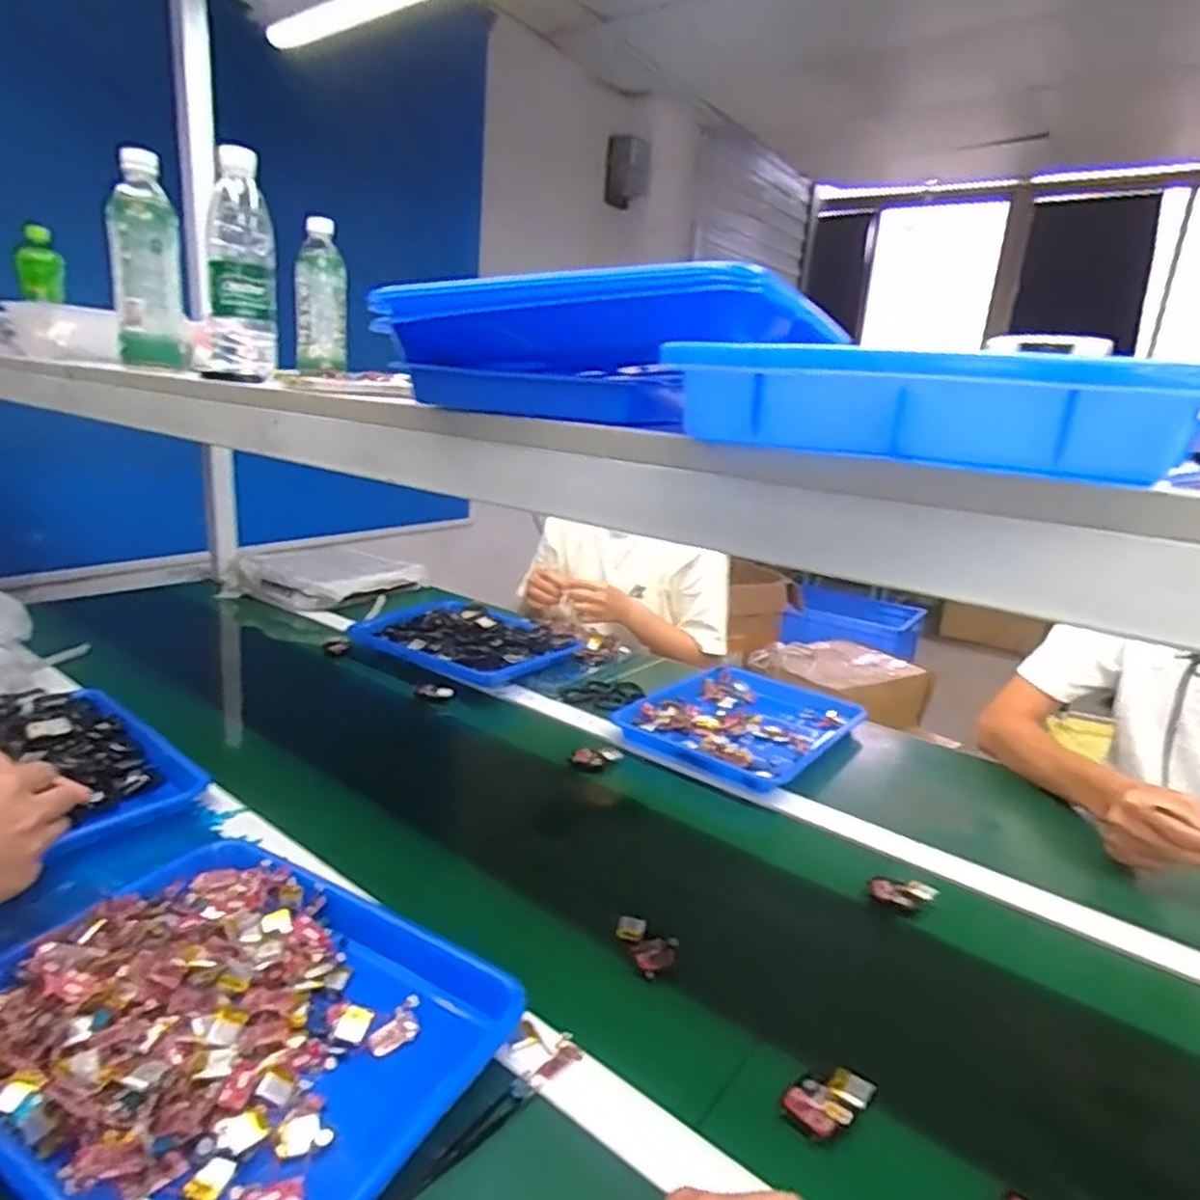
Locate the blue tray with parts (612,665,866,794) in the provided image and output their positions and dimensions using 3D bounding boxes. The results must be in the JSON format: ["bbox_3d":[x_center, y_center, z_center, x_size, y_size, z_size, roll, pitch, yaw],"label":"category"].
[{"bbox_3d":[0.209,0.165,1.047,0.247,0.035,0.345,16,20,35],"label":"blue tray with parts"}]

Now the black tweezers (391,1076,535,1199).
[{"bbox_3d":[-0.080,0.323,0.442,0.012,0.012,0.114,16,20,35],"label":"black tweezers"}]

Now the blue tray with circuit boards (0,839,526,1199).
[{"bbox_3d":[-0.248,0.283,0.501,0.335,0.056,0.263,12,18,26],"label":"blue tray with circuit boards"}]

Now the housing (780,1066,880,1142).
[{"bbox_3d":[0.148,0.325,0.488,0.043,0.013,0.056,19,22,41],"label":"housing"}]

